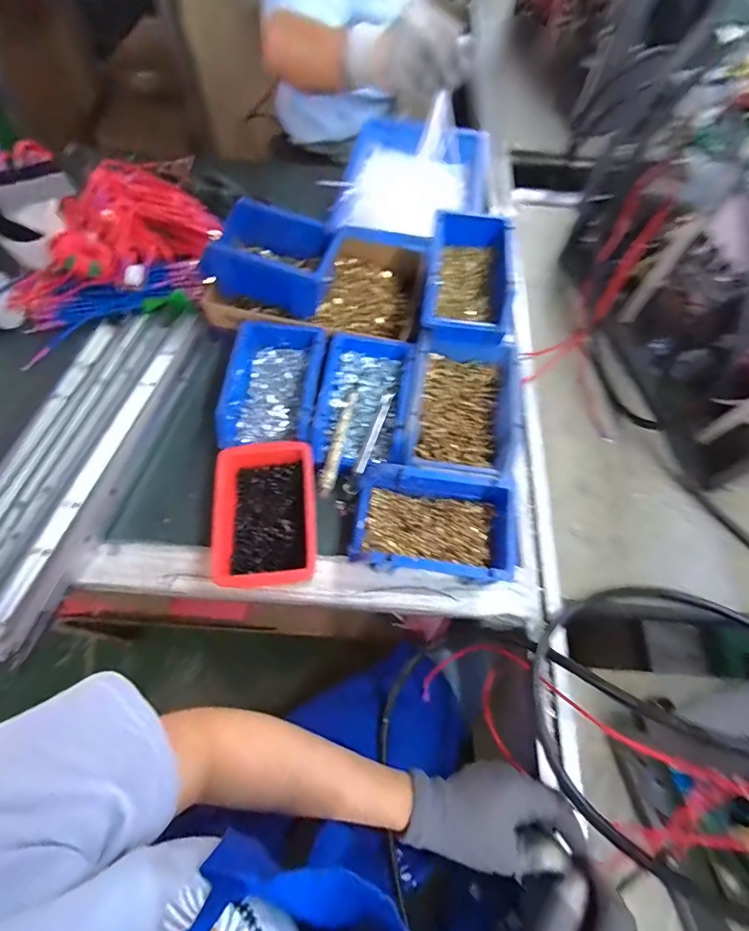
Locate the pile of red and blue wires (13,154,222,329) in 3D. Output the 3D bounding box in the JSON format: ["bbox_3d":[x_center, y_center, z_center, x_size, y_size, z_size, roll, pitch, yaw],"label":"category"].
[{"bbox_3d":[-0.358,-0.303,0.595,0.131,0.095,0.285,29,68,10],"label":"pile of red and blue wires"}]

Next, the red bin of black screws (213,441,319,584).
[{"bbox_3d":[-0.112,0.053,0.450,0.100,0.054,0.155,-4,66,-4],"label":"red bin of black screws"}]

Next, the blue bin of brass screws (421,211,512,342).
[{"bbox_3d":[0.111,-0.229,0.515,0.099,0.057,0.160,5,66,0],"label":"blue bin of brass screws"}]

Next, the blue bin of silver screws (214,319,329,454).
[{"bbox_3d":[-0.120,-0.102,0.507,0.114,0.049,0.162,6,66,1],"label":"blue bin of silver screws"}]

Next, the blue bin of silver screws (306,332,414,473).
[{"bbox_3d":[-0.012,-0.075,0.497,0.100,0.046,0.170,9,66,2],"label":"blue bin of silver screws"}]

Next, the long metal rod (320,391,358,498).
[{"bbox_3d":[-0.040,-0.027,0.477,0.016,0.013,0.134,11,66,3],"label":"long metal rod"}]

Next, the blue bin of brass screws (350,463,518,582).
[{"bbox_3d":[0.059,0.063,0.446,0.156,0.070,0.108,9,66,2],"label":"blue bin of brass screws"}]

